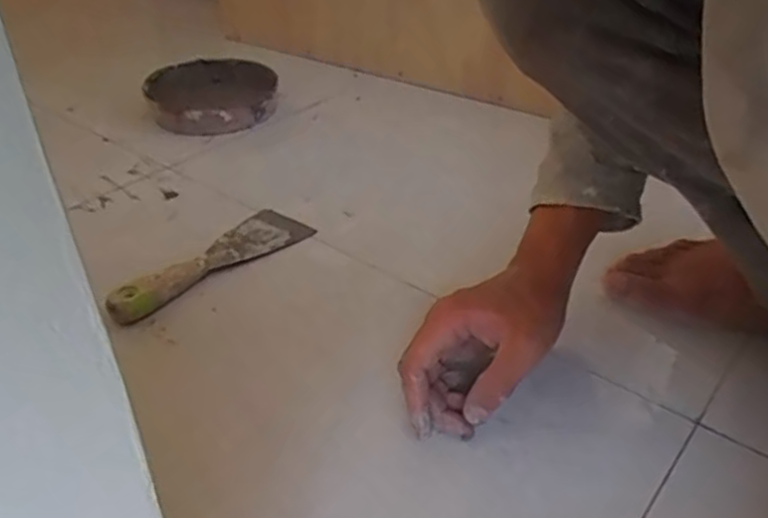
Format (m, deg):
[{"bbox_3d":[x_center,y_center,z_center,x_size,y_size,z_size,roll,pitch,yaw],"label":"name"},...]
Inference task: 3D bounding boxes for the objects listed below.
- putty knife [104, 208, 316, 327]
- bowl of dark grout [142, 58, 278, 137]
[{"bbox_3d":[-0.159,-0.001,0.606,0.066,0.027,0.207,25,43,32],"label":"putty knife"},{"bbox_3d":[-0.231,-0.217,0.893,0.151,0.049,0.178,-22,39,-27],"label":"bowl of dark grout"}]

